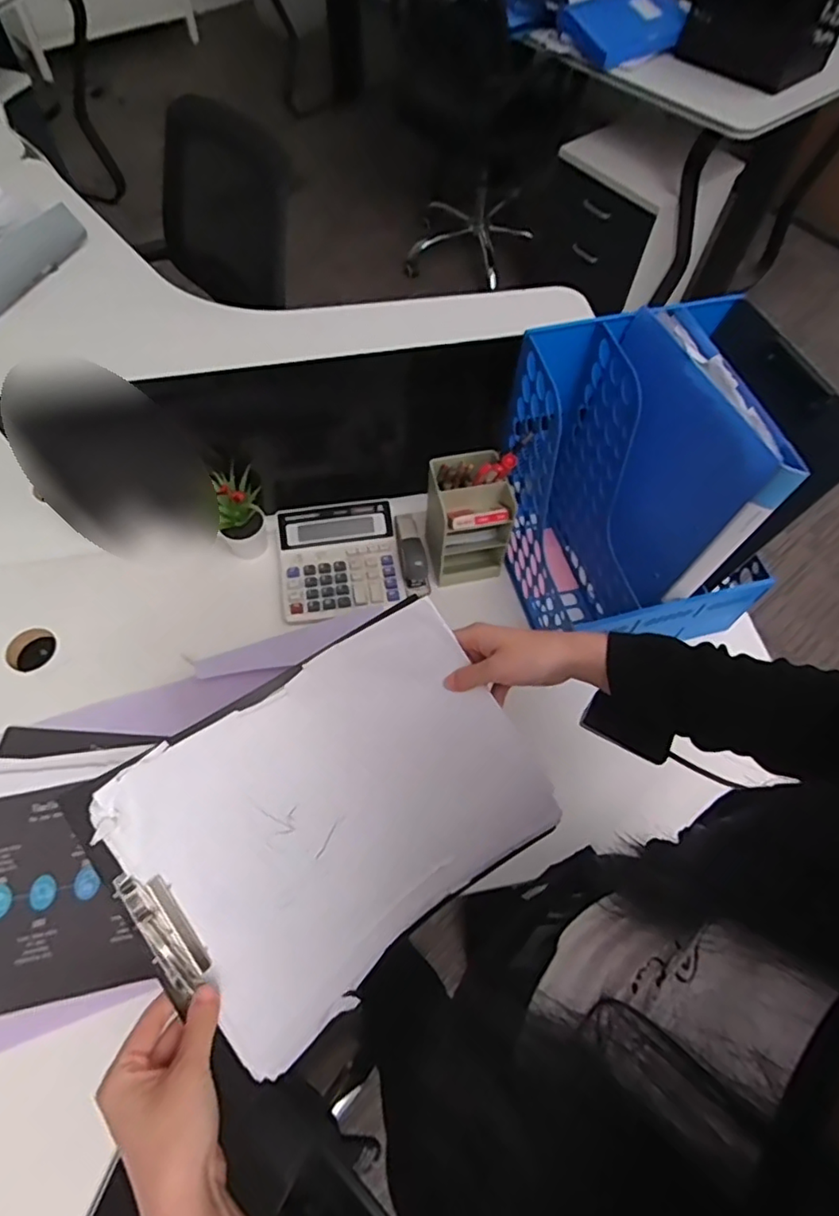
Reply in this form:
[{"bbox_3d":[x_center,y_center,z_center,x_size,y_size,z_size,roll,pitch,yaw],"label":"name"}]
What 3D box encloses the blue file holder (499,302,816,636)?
[{"bbox_3d":[0.250,-0.125,0.685,0.239,0.324,0.268,-16,63,-11],"label":"blue file holder"}]

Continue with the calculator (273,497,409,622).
[{"bbox_3d":[-0.108,-0.070,0.780,0.158,0.026,0.163,-9,62,-7],"label":"calculator"}]

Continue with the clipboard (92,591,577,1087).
[{"bbox_3d":[-0.059,0.152,0.454,0.295,0.036,0.217,-33,88,-23],"label":"clipboard"}]

